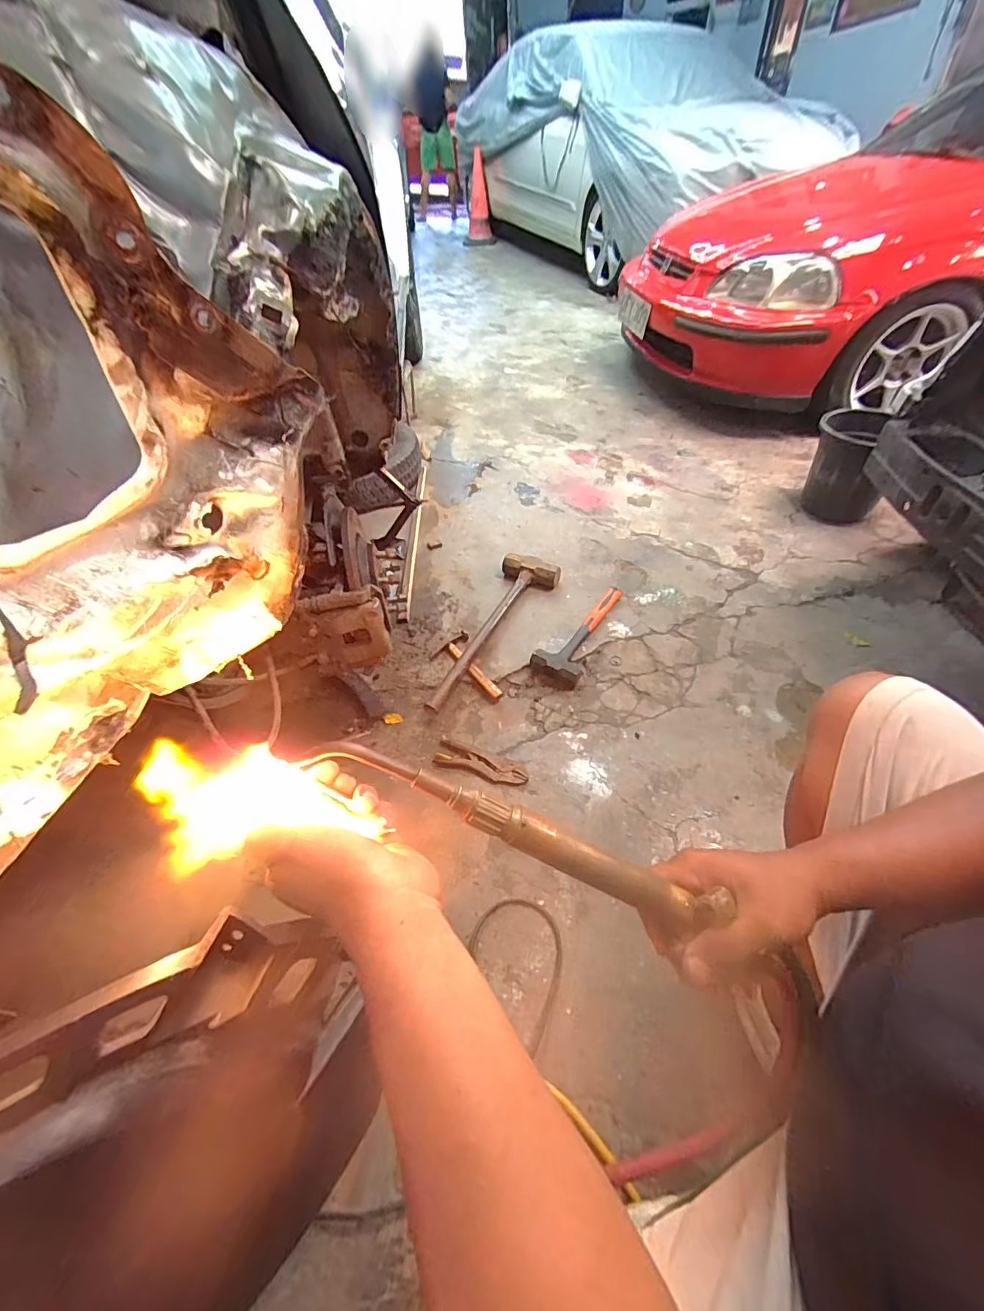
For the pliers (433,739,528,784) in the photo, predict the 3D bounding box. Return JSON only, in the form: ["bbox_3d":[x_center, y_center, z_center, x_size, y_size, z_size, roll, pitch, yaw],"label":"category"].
[{"bbox_3d":[-0.023,0.230,1.045,0.207,0.025,0.074,11,48,15],"label":"pliers"}]

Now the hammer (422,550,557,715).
[{"bbox_3d":[0.023,-0.070,1.310,0.177,0.073,0.601,13,49,17],"label":"hammer"}]

